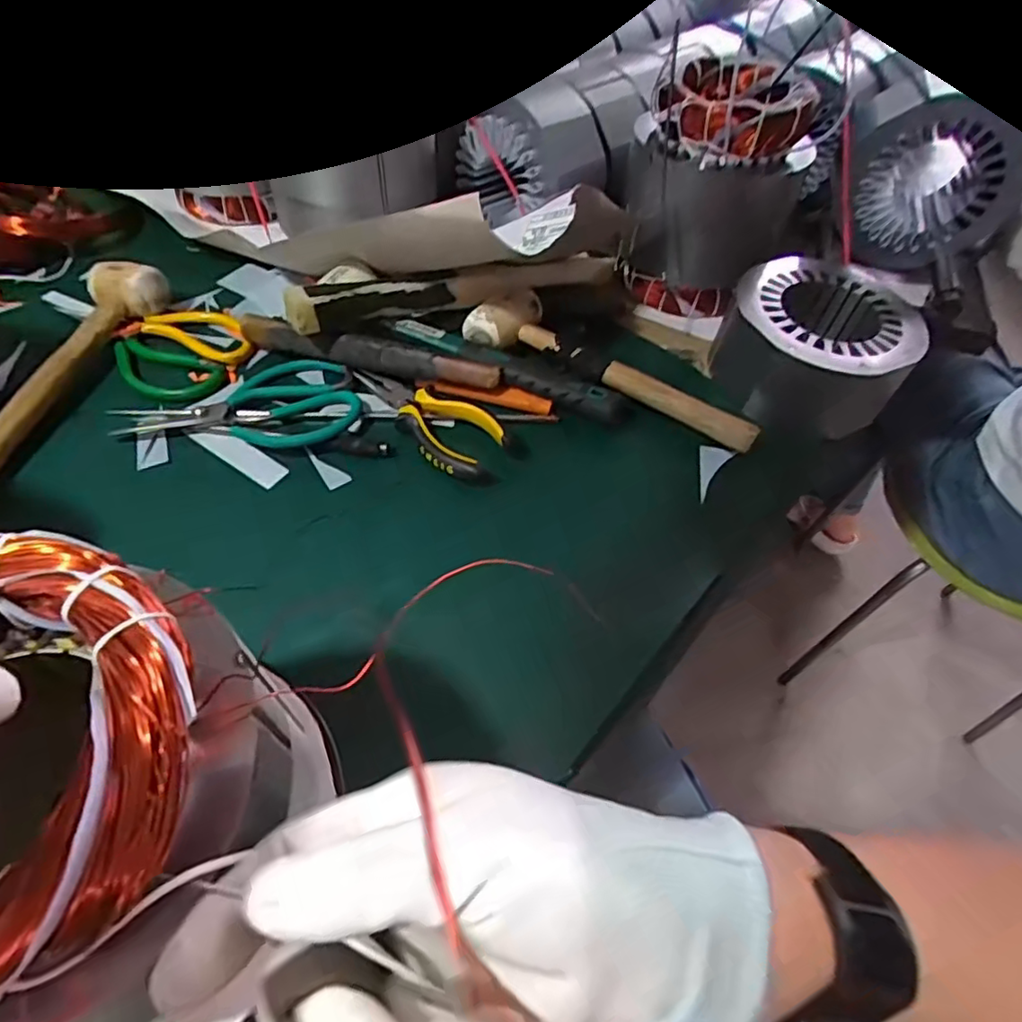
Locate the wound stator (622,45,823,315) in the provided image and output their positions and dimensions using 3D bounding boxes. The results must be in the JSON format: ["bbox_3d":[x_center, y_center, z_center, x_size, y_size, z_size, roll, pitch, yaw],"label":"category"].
[{"bbox_3d":[0.186,-0.292,0.564,0.153,0.176,0.122,16,55,6],"label":"wound stator"}]

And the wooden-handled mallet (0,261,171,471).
[{"bbox_3d":[-0.365,-0.111,0.475,0.053,0.039,0.255,14,55,5],"label":"wooden-handled mallet"}]

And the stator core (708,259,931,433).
[{"bbox_3d":[0.267,-0.138,0.534,0.137,0.088,0.147,2,54,-3],"label":"stator core"}]

